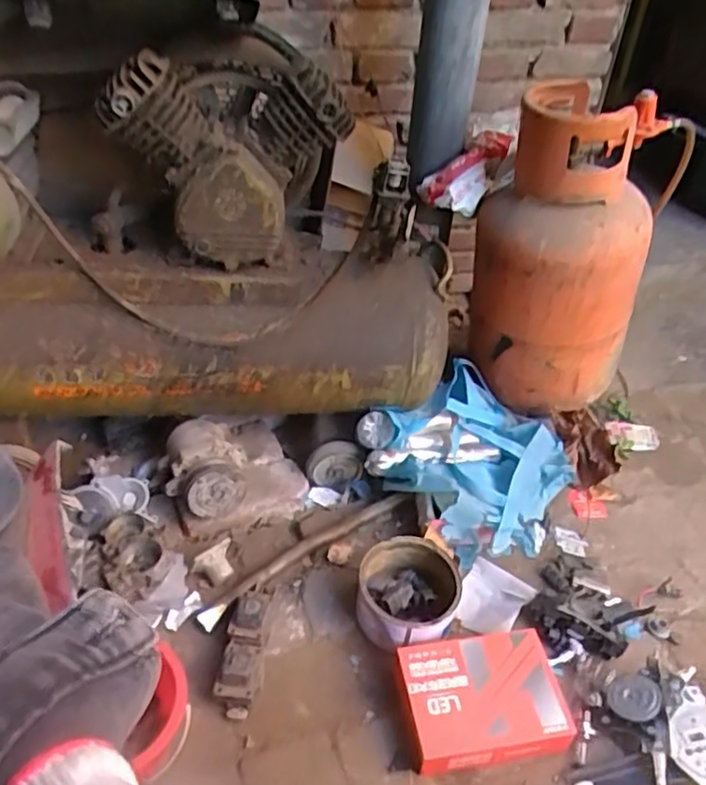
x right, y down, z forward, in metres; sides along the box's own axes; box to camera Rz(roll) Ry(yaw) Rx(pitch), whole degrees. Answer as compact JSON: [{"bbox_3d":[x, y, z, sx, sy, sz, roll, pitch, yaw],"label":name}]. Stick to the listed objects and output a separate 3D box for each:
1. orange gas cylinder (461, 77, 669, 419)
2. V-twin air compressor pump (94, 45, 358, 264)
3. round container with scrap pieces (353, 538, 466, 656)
[{"bbox_3d":[0.401,-0.260,1.295,0.310,0.561,0.309,16,41,15],"label":"orange gas cylinder"},{"bbox_3d":[-0.180,-0.346,0.968,0.291,0.264,0.231,-7,41,-12],"label":"V-twin air compressor pump"},{"bbox_3d":[0.084,0.306,1.010,0.148,0.080,0.161,-1,36,1],"label":"round container with scrap pieces"}]

